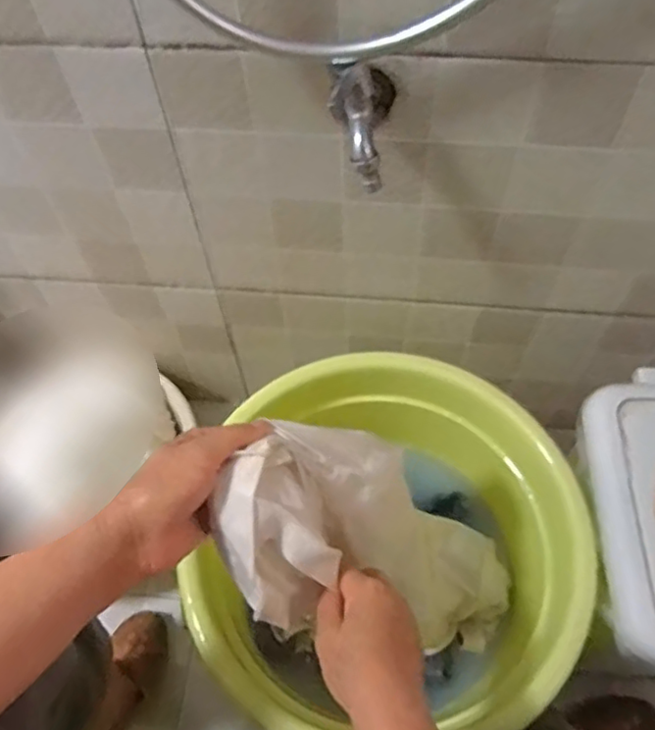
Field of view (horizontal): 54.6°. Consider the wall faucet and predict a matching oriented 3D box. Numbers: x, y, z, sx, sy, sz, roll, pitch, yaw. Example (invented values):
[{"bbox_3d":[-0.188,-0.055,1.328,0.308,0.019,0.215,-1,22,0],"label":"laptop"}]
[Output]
[{"bbox_3d":[0.026,-0.191,0.485,0.050,0.081,0.075,3,58,3],"label":"wall faucet"}]

